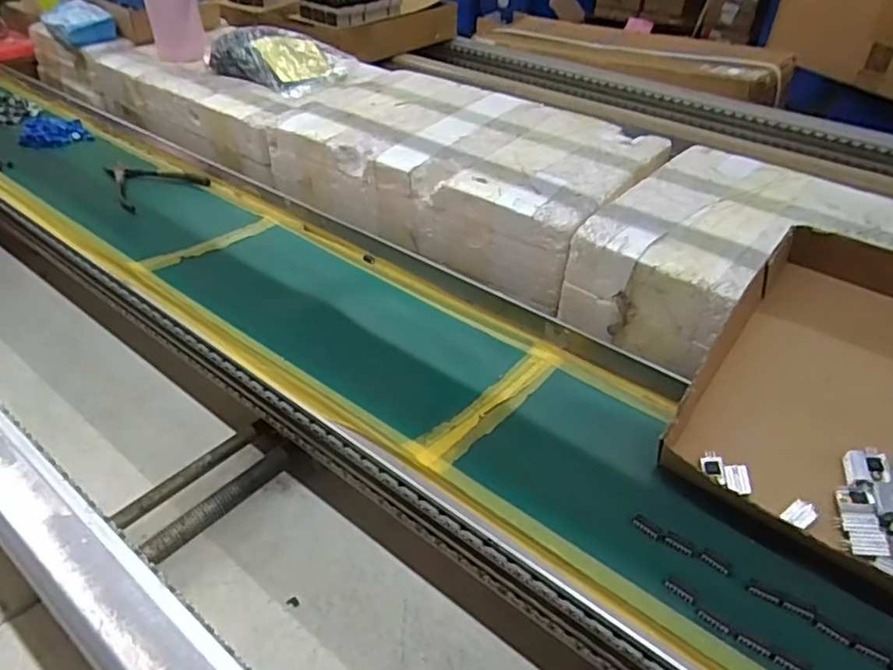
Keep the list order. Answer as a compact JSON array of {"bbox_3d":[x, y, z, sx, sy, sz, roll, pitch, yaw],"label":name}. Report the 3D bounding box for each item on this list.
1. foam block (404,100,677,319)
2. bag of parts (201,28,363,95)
[{"bbox_3d":[0.123,-0.175,0.779,0.221,0.112,0.289,24,43,27],"label":"foam block"},{"bbox_3d":[-0.257,-0.451,0.992,0.208,0.055,0.158,28,45,29],"label":"bag of parts"}]

